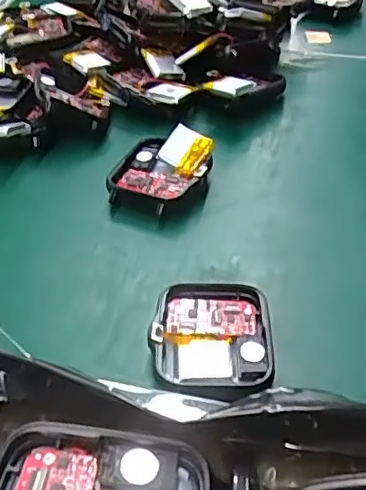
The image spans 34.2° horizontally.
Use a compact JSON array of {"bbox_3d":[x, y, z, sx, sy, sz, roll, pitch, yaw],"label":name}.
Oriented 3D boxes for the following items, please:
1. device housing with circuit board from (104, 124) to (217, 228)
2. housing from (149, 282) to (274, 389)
[{"bbox_3d":[-0.009,-0.032,0.259,0.039,0.022,0.044,18,45,20],"label":"device housing with circuit board"},{"bbox_3d":[0.009,0.028,0.194,0.037,0.010,0.039,0,42,2],"label":"housing"}]

